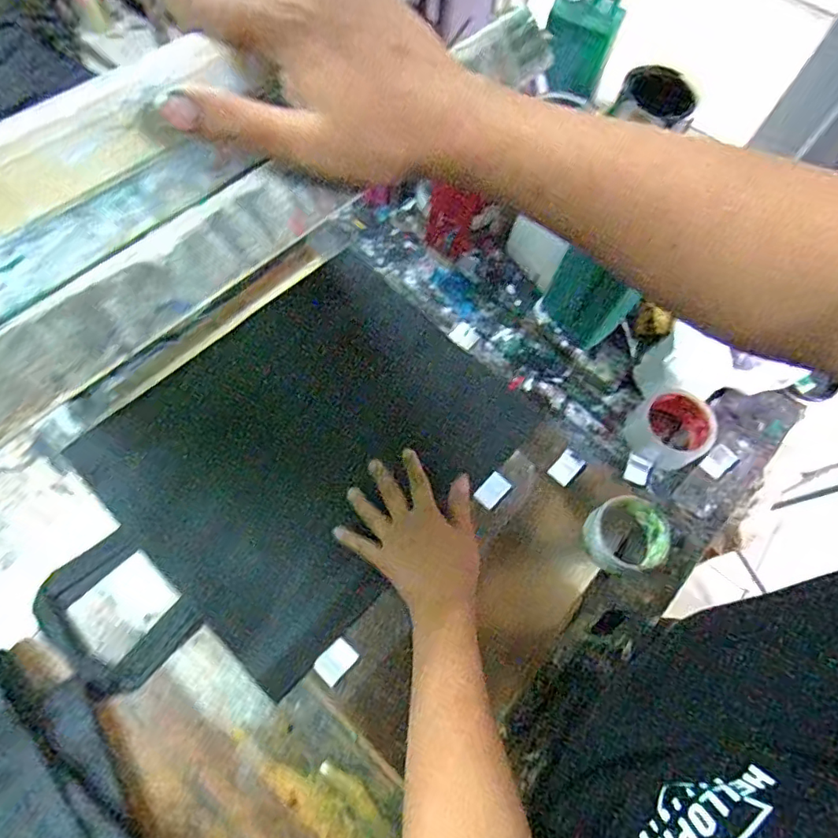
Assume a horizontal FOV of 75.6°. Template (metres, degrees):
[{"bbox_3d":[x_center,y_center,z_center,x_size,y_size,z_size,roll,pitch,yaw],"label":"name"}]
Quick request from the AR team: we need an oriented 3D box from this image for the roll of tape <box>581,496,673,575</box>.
[{"bbox_3d":[0.237,0.132,0.617,0.097,0.040,0.085,-25,69,-14],"label":"roll of tape"}]

